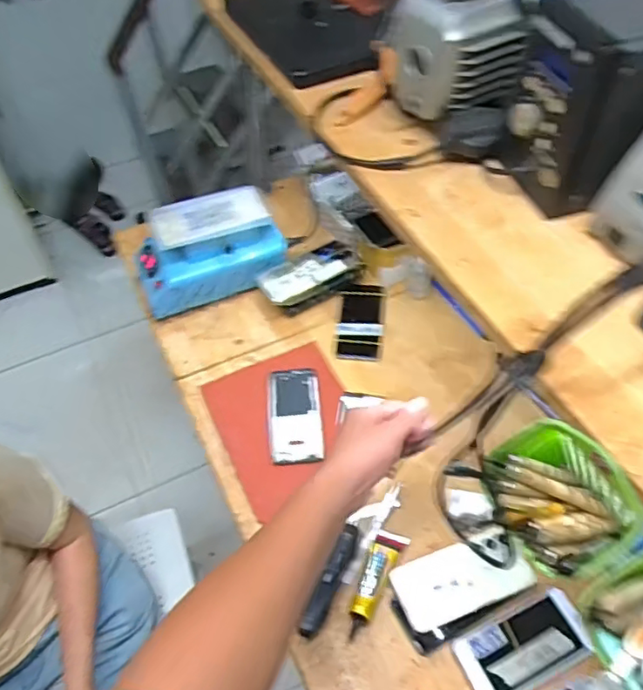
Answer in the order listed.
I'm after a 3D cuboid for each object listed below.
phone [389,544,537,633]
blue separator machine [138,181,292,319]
[{"bbox_3d":[0.176,0.291,0.737,0.170,0.015,0.079,-16,53,-11],"label":"phone"},{"bbox_3d":[-0.194,-0.155,1.017,0.242,0.156,0.118,-24,55,-16],"label":"blue separator machine"}]

